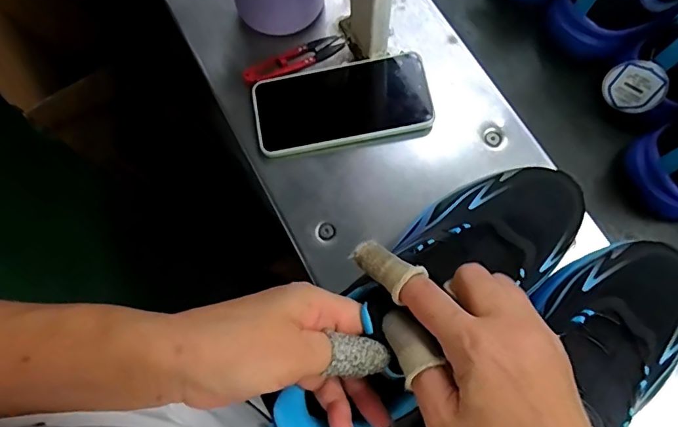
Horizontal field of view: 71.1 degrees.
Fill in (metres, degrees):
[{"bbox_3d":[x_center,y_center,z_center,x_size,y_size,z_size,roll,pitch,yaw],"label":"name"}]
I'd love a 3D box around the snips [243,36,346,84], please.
[{"bbox_3d":[-0.043,-0.150,0.458,0.102,0.009,0.022,-23,64,-14],"label":"snips"}]

